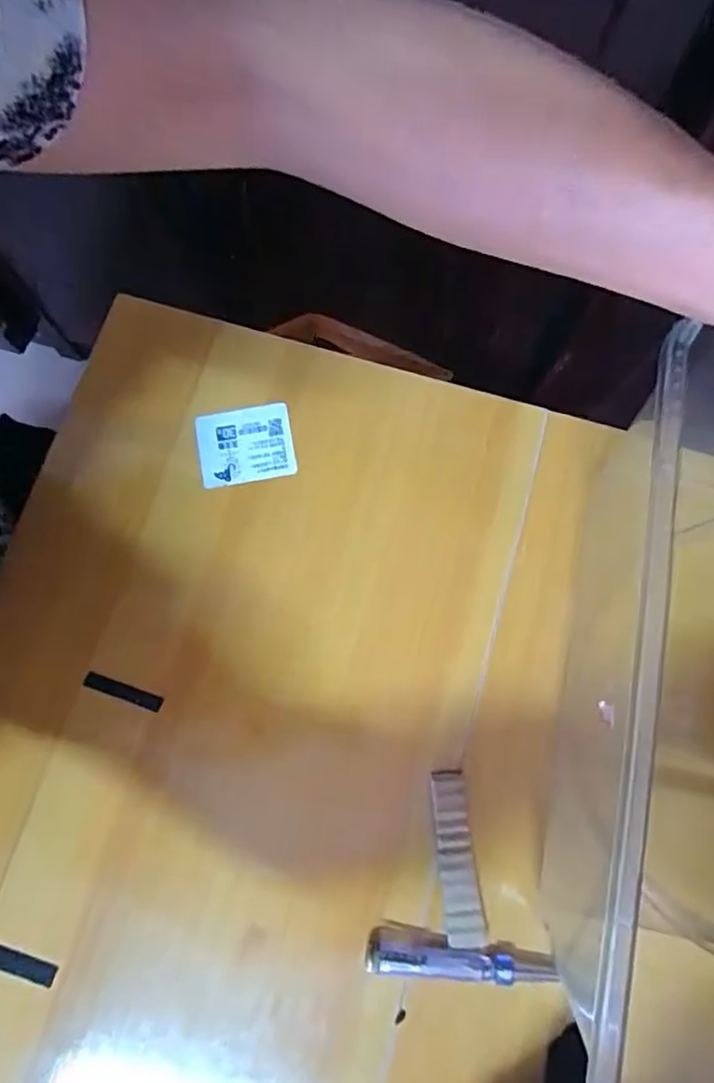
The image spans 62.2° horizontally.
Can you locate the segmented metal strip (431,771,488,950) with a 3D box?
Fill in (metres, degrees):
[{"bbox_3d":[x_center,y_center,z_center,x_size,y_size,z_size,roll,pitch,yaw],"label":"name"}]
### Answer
[{"bbox_3d":[0.054,0.172,0.322,0.021,0.005,0.086,-7,77,-1],"label":"segmented metal strip"}]

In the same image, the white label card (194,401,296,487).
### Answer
[{"bbox_3d":[-0.072,-0.062,0.380,0.060,0.004,0.050,-10,80,-3],"label":"white label card"}]

